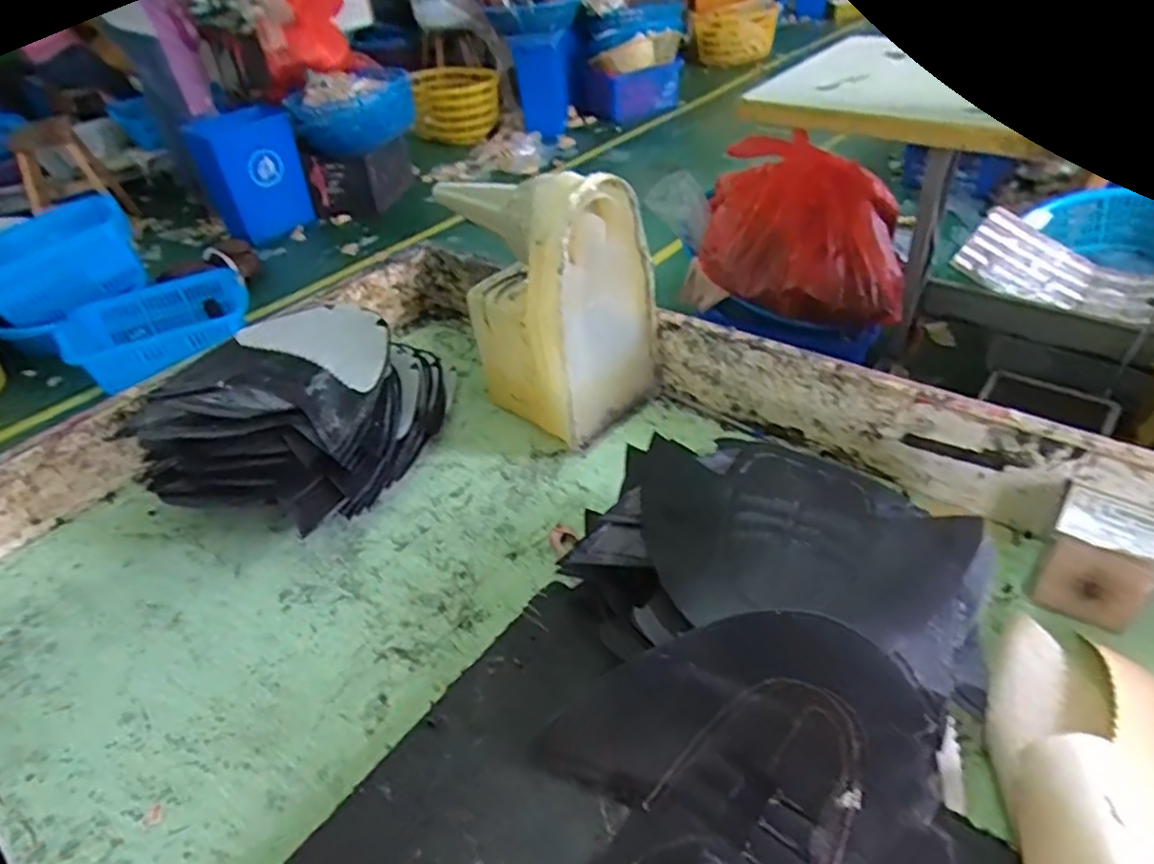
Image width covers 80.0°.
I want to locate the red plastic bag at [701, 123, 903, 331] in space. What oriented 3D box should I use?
[{"bbox_3d":[0.500,-0.449,1.530,0.420,0.272,0.401,5,41,15],"label":"red plastic bag"}]

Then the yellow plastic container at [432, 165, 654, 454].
[{"bbox_3d":[-0.014,-0.106,0.557,0.111,0.203,0.115,-36,47,-30],"label":"yellow plastic container"}]

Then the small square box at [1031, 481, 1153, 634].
[{"bbox_3d":[0.306,0.075,0.407,0.056,0.057,0.059,25,49,33],"label":"small square box"}]

